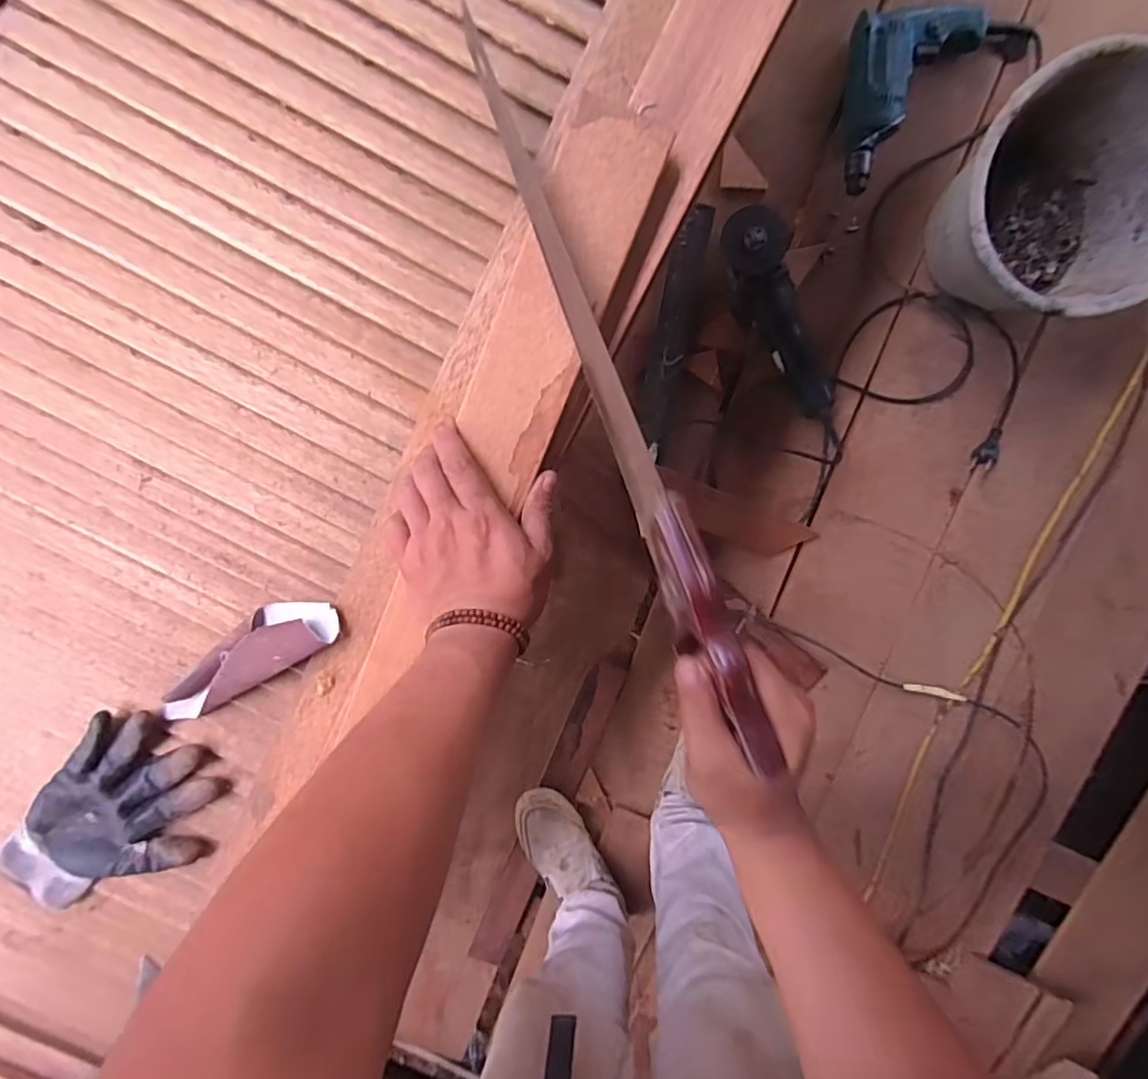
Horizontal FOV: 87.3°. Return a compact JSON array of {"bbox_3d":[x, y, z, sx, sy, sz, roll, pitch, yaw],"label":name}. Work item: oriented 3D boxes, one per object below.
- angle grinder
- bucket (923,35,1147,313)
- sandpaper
[{"bbox_3d":[0.287,-0.311,0.850,0.091,0.076,0.293,-21,99,6],"label":"angle grinder"},{"bbox_3d":[0.595,-0.411,0.755,0.268,0.206,0.266,0,101,2],"label":"bucket"},{"bbox_3d":[-0.267,0.096,0.483,0.175,0.023,0.050,-30,98,7],"label":"sandpaper"}]

